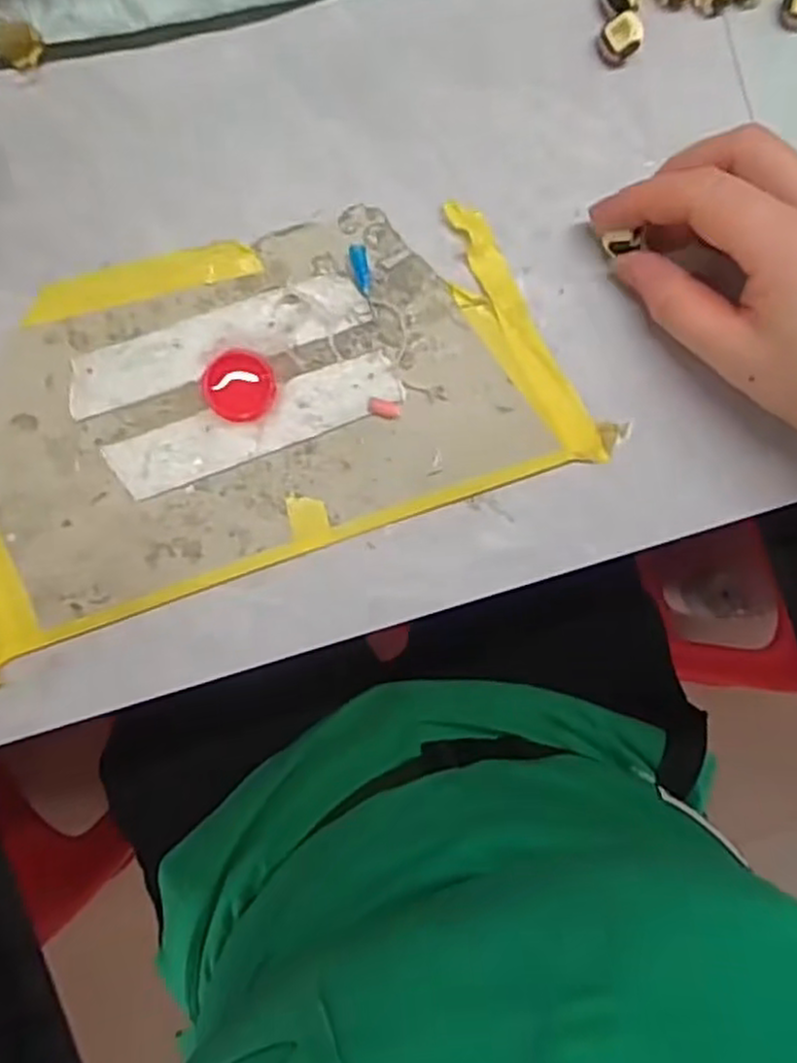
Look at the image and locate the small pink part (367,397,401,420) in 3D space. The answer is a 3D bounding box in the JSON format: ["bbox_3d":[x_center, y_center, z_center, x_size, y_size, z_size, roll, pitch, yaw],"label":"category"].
[{"bbox_3d":[-0.006,-0.049,0.293,0.013,0.004,0.007,13,87,-8],"label":"small pink part"}]

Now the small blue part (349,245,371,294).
[{"bbox_3d":[-0.015,-0.105,0.294,0.007,0.004,0.019,-14,91,-8],"label":"small blue part"}]

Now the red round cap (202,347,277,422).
[{"bbox_3d":[-0.061,-0.057,0.285,0.026,0.006,0.027,0,89,-8],"label":"red round cap"}]

